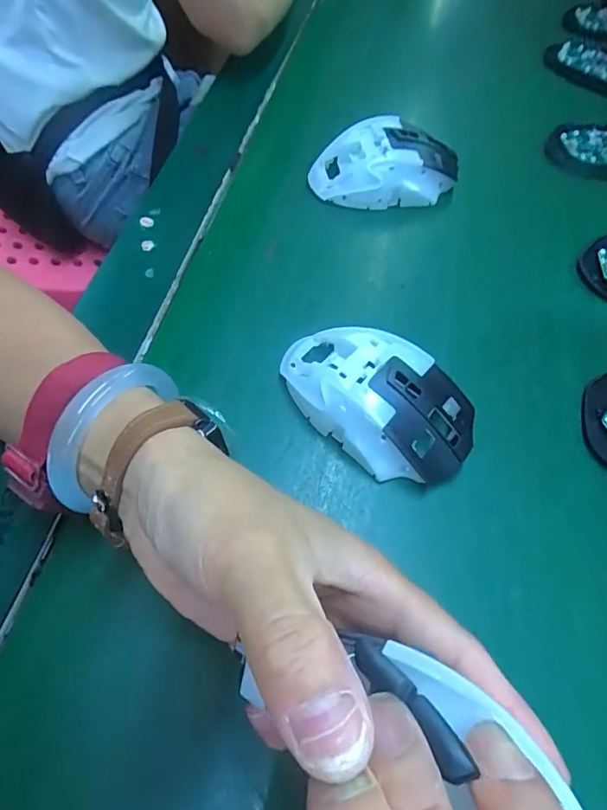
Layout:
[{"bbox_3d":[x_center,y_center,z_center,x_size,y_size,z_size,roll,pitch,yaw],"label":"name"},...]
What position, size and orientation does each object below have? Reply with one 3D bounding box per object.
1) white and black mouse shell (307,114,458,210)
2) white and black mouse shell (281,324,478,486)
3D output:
[{"bbox_3d":[0.063,-0.181,0.372,0.107,0.041,0.057,-16,63,-11],"label":"white and black mouse shell"},{"bbox_3d":[0.040,-0.005,0.277,0.113,0.037,0.064,36,65,16],"label":"white and black mouse shell"}]

